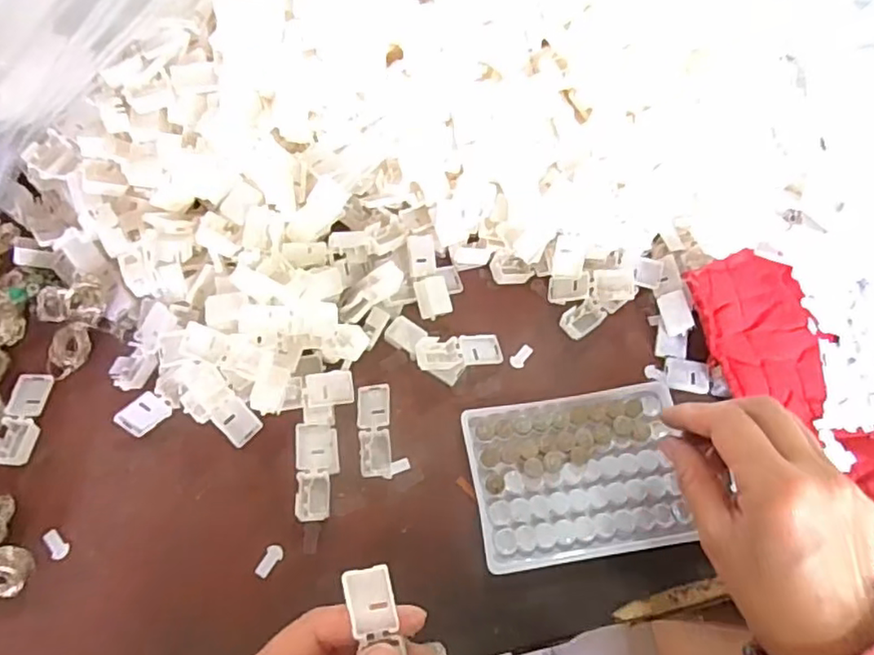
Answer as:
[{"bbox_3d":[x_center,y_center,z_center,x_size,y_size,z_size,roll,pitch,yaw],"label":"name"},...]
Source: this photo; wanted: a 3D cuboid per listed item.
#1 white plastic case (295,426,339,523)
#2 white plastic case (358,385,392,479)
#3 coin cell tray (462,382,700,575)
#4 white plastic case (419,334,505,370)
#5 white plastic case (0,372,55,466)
[{"bbox_3d":[-0.070,0.085,0.366,0.024,0.010,0.055,-4,67,-2],"label":"white plastic case"},{"bbox_3d":[-0.038,0.062,0.378,0.019,0.009,0.056,-3,67,-1],"label":"white plastic case"},{"bbox_3d":[0.083,0.085,0.367,0.122,0.009,0.095,-8,67,-4],"label":"coin cell tray"},{"bbox_3d":[0.014,0.015,0.395,0.057,0.009,0.020,-4,66,-19],"label":"white plastic case"},{"bbox_3d":[-0.251,0.053,0.374,0.023,0.008,0.057,2,67,1],"label":"white plastic case"}]

